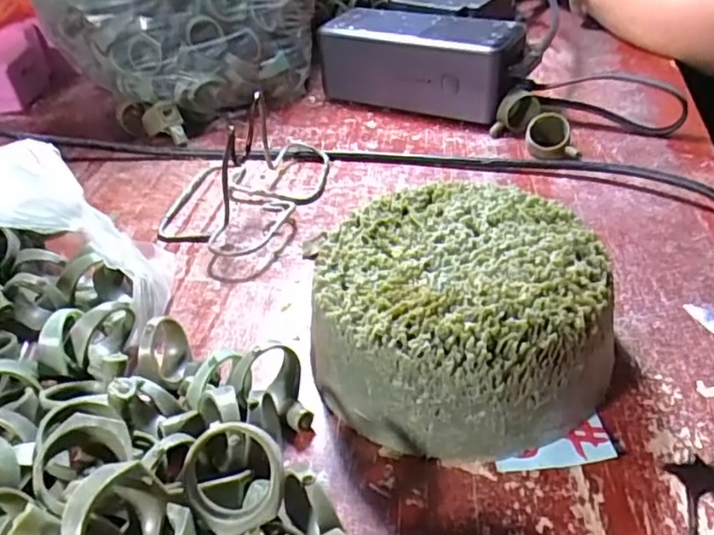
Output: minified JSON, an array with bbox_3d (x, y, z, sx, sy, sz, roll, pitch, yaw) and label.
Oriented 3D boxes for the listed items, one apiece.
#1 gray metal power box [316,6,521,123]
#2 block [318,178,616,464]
[{"bbox_3d":[0.039,-0.133,0.398,0.128,0.054,0.055,14,44,22],"label":"gray metal power box"},{"bbox_3d":[0.039,0.014,0.219,0.104,0.046,0.101,8,41,15],"label":"block"}]

